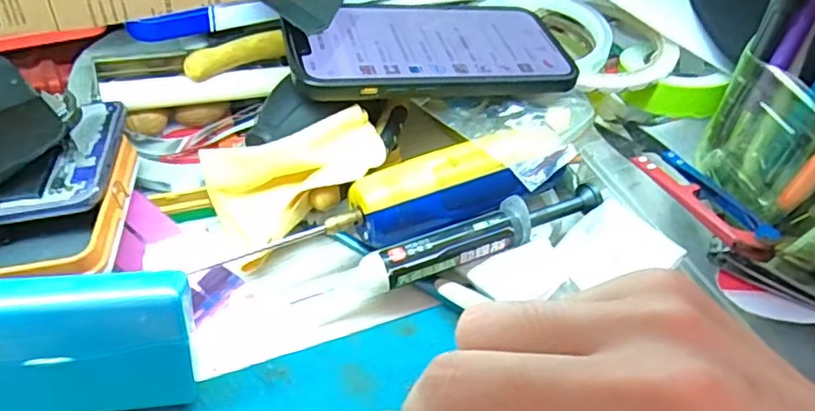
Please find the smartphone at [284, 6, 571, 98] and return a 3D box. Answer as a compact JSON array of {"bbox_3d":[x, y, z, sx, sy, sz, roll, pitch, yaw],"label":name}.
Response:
[{"bbox_3d":[0.011,-0.081,0.313,0.144,0.008,0.071,-6,50,-19],"label":"smartphone"}]

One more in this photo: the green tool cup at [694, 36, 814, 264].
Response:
[{"bbox_3d":[0.184,-0.019,0.268,0.066,0.071,0.082,-10,49,-16],"label":"green tool cup"}]

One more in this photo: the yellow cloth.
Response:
[{"bbox_3d":[-0.050,-0.008,0.286,0.082,0.023,0.056,-17,83,-8],"label":"yellow cloth"}]

